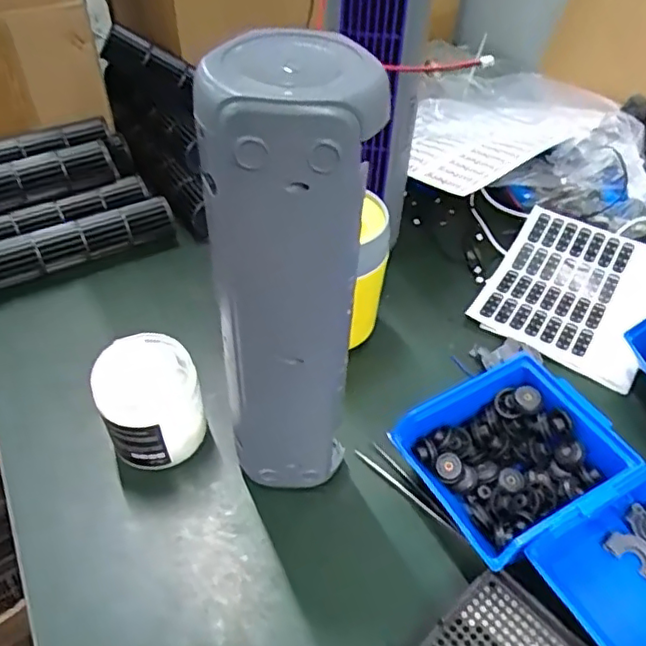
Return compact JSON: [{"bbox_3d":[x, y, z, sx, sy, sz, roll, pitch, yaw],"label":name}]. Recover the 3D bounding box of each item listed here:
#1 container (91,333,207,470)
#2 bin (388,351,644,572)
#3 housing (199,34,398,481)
[{"bbox_3d":[-0.129,0.062,0.464,0.070,0.083,0.072,1,47,-1],"label":"container"},{"bbox_3d":[0.138,0.100,0.444,0.138,0.065,0.116,-23,52,-21],"label":"bin"},{"bbox_3d":[-0.021,-0.002,0.373,0.084,0.316,0.070,-5,48,-6],"label":"housing"}]

